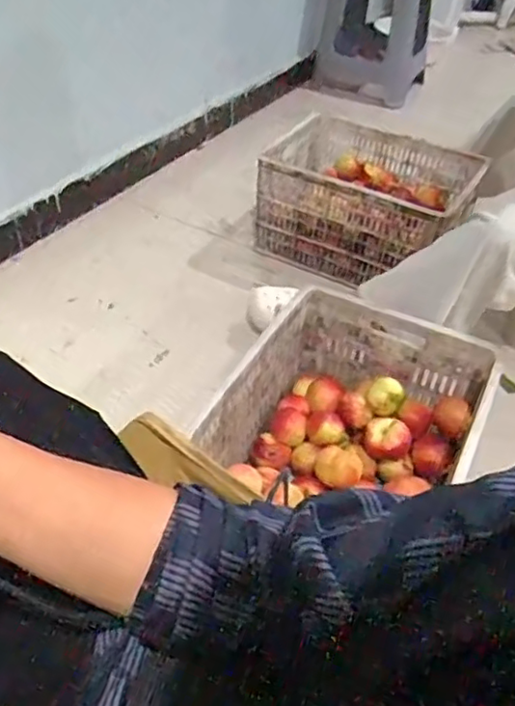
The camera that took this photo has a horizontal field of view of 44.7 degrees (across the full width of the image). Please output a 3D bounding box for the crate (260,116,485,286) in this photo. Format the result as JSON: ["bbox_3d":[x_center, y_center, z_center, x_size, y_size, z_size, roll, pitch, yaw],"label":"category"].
[{"bbox_3d":[0.249,-0.354,1.473,0.447,0.242,0.334,21,45,19],"label":"crate"}]

